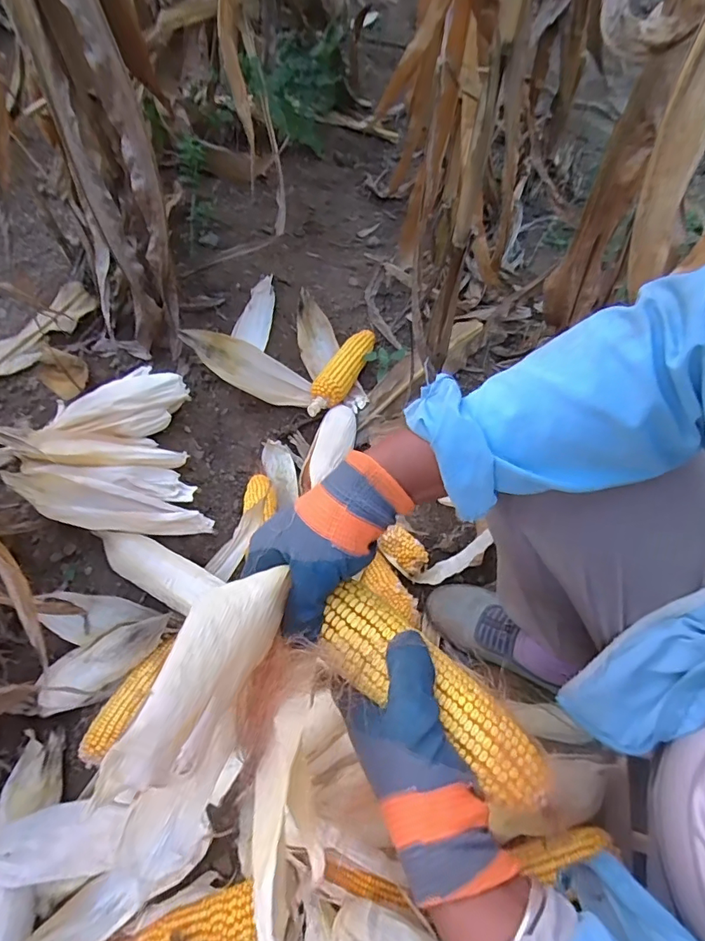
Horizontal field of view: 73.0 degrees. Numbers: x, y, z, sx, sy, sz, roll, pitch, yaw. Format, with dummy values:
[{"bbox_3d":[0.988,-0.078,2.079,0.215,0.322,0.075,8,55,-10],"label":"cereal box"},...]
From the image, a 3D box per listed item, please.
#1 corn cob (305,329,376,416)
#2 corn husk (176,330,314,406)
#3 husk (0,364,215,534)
[{"bbox_3d":[-0.016,-0.186,0.878,0.053,0.052,0.228,22,60,13],"label":"corn cob"},{"bbox_3d":[-0.180,-0.173,0.827,0.238,0.048,0.070,25,56,-25],"label":"corn husk"},{"bbox_3d":[-0.354,-0.024,0.707,0.234,0.100,0.247,-13,59,-9],"label":"husk"}]

